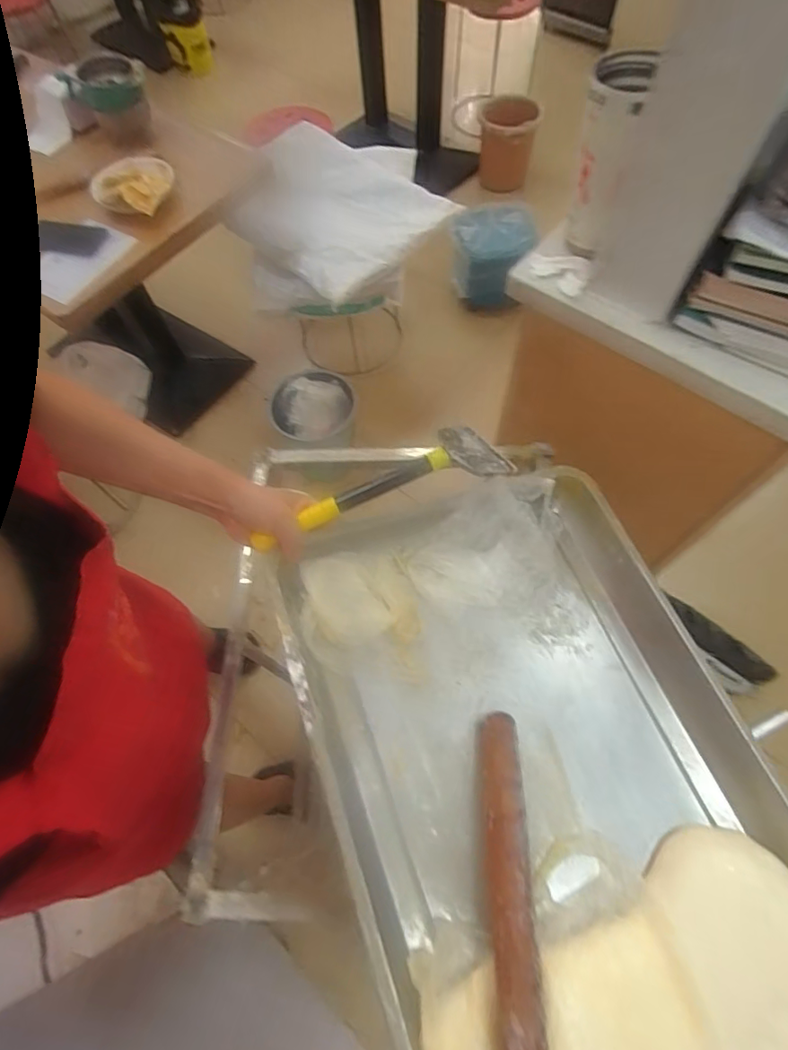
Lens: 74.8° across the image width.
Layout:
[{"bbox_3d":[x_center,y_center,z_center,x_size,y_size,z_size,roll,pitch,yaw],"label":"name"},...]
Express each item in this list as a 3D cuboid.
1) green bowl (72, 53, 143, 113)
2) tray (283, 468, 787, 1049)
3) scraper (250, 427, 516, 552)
[{"bbox_3d":[-0.603,-0.944,1.098,0.114,0.059,0.123,-1,64,3],"label":"green bowl"},{"bbox_3d":[0.142,0.223,0.465,0.391,0.076,0.589,-16,61,-16],"label":"tray"},{"bbox_3d":[-0.019,-0.036,0.542,0.269,0.018,0.076,-22,65,2],"label":"scraper"}]

